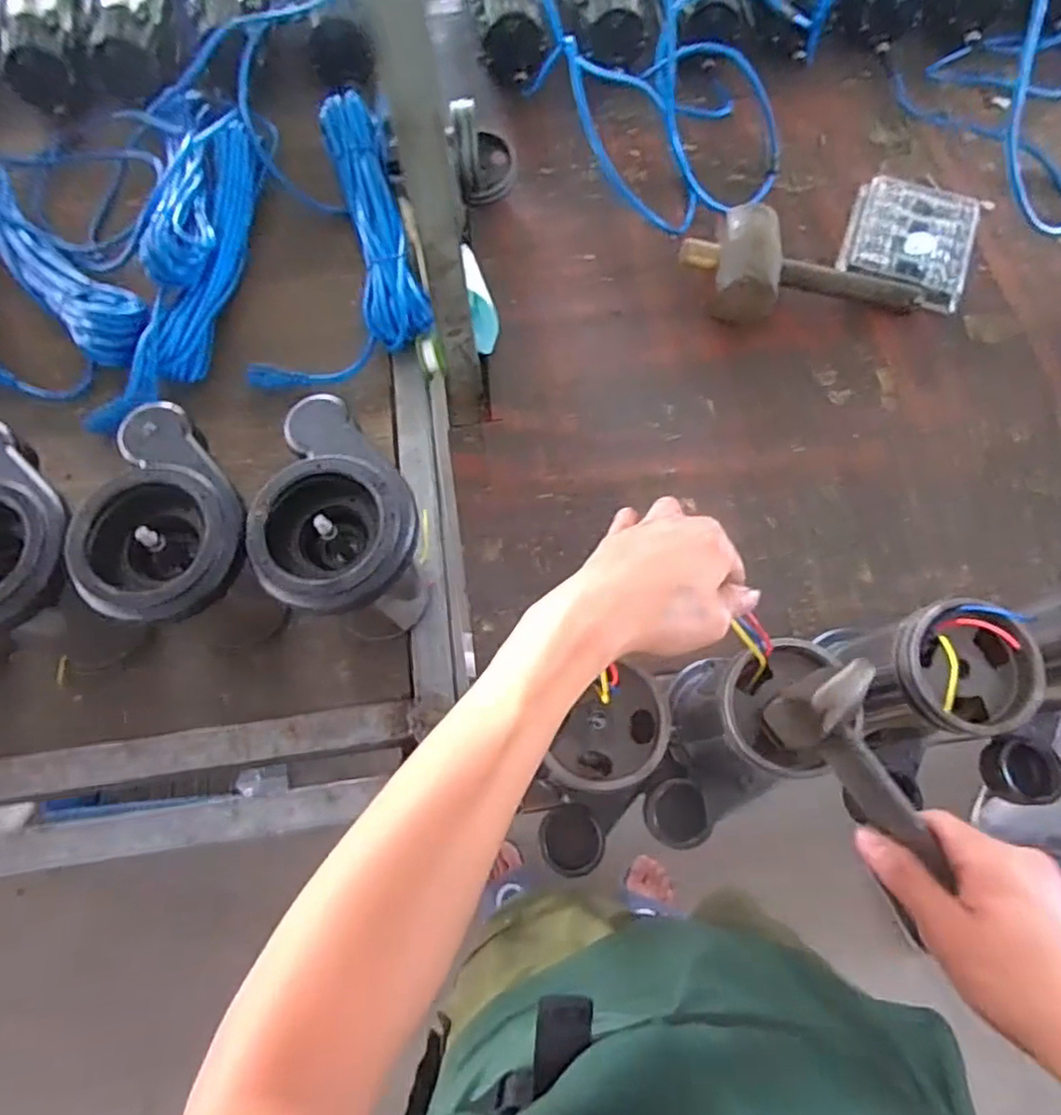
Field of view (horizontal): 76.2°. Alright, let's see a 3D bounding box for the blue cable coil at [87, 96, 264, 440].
[{"bbox_3d":[-0.385,-0.374,0.759,0.132,0.061,0.469,-5,70,-2],"label":"blue cable coil"}]

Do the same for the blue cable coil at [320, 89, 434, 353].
[{"bbox_3d":[-0.185,-0.399,0.784,0.076,0.041,0.357,-14,70,-5],"label":"blue cable coil"}]

